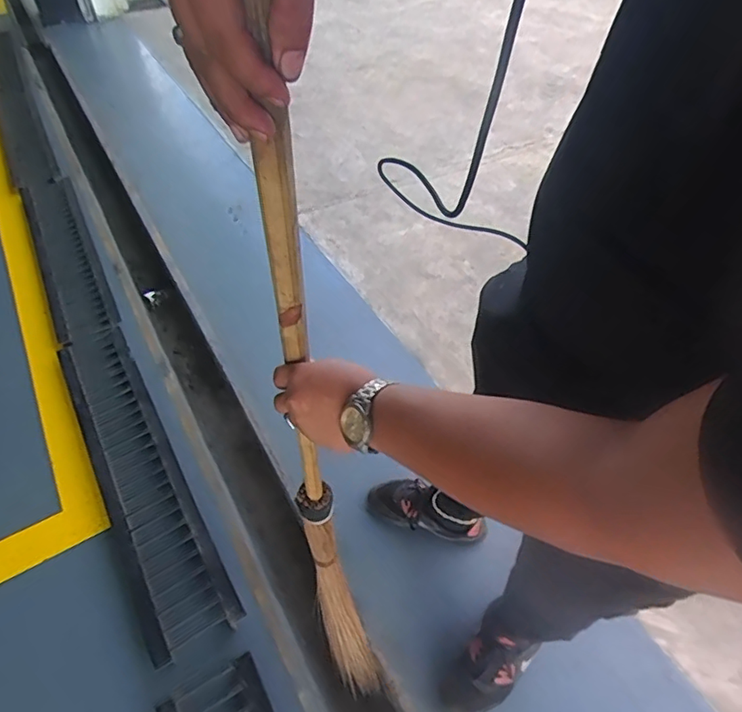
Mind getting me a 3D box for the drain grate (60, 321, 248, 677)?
[{"bbox_3d":[-0.594,0.281,1.313,0.182,0.057,0.938,-18,55,-30],"label":"drain grate"}]

